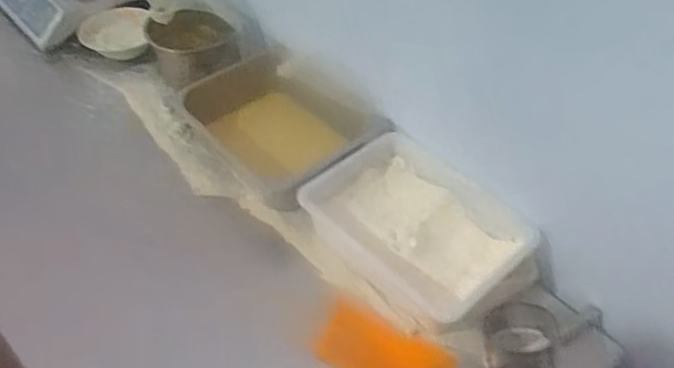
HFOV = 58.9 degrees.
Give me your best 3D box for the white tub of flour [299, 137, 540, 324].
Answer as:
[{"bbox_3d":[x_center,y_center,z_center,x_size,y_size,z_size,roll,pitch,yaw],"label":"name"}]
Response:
[{"bbox_3d":[0.133,0.058,0.940,0.318,0.081,0.232,35,55,27],"label":"white tub of flour"}]

